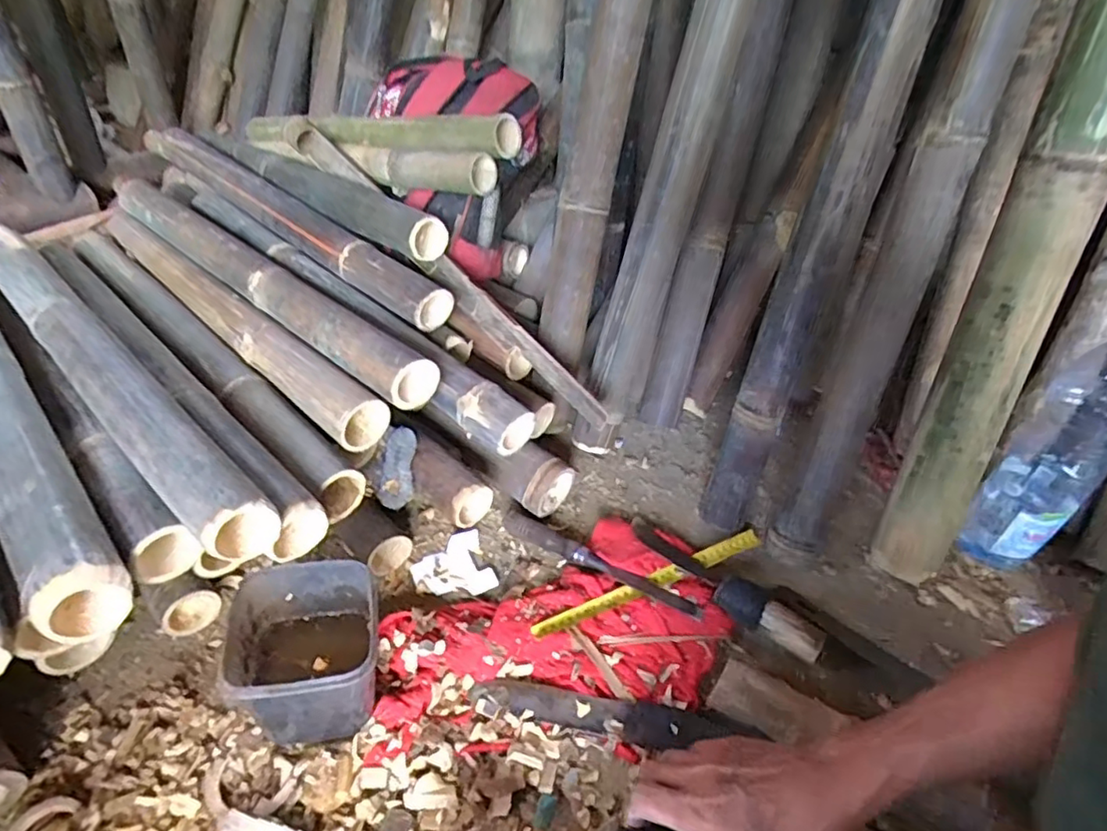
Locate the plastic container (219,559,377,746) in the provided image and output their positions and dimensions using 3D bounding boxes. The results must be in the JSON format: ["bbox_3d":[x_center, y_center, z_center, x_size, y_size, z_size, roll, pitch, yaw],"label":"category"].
[{"bbox_3d":[-0.210,0.211,0.537,0.107,0.112,0.115,-6,40,-13],"label":"plastic container"}]

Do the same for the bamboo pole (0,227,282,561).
[{"bbox_3d":[-0.458,-0.056,0.626,0.615,0.055,0.066,32,46,30],"label":"bamboo pole"}]

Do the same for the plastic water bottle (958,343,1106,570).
[{"bbox_3d":[0.543,0.038,0.660,0.085,0.331,0.081,-23,47,-30],"label":"plastic water bottle"}]

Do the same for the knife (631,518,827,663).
[{"bbox_3d":[0.182,0.179,0.682,0.236,0.032,0.048,33,46,30],"label":"knife"}]

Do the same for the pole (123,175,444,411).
[{"bbox_3d":[-0.386,-0.178,0.777,0.655,0.051,0.056,30,45,28],"label":"pole"}]

